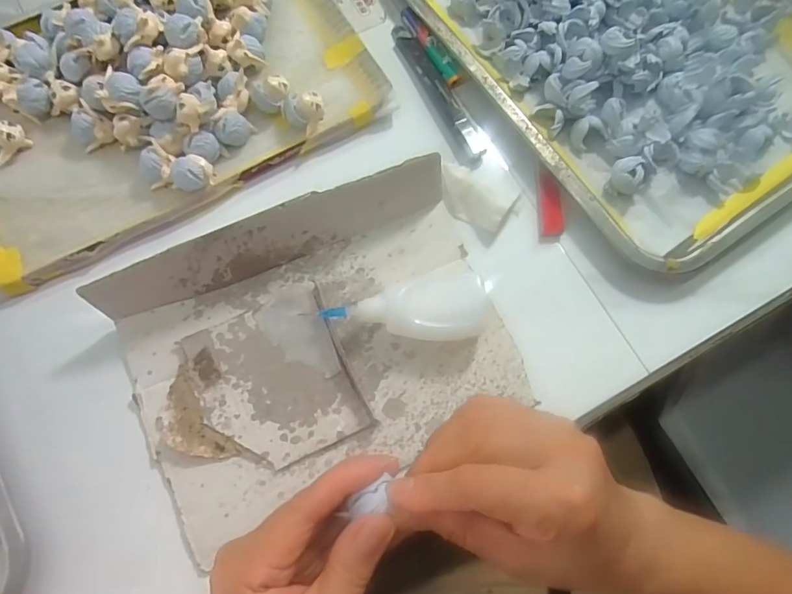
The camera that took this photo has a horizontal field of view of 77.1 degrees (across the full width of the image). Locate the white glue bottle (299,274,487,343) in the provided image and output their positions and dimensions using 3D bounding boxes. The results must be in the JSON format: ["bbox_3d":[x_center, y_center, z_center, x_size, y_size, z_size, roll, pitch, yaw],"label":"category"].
[{"bbox_3d":[0.006,0.013,0.320,0.103,0.032,0.042,-6,75,-3],"label":"white glue bottle"}]

